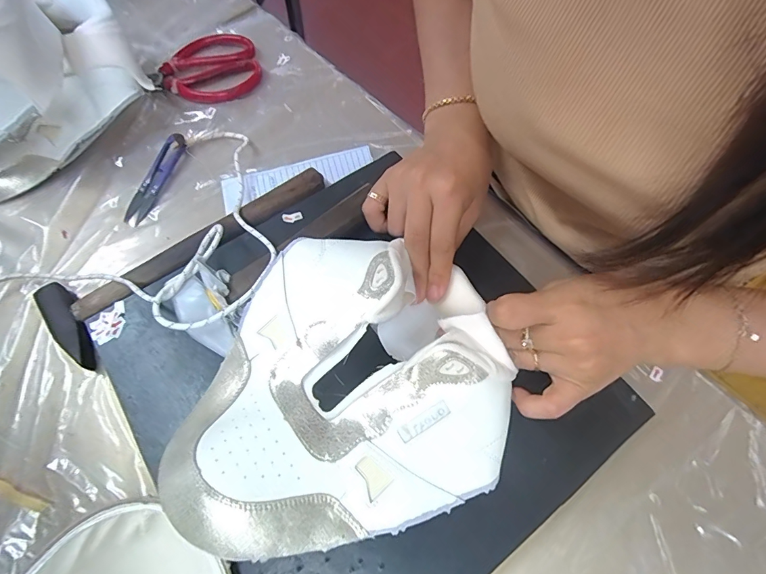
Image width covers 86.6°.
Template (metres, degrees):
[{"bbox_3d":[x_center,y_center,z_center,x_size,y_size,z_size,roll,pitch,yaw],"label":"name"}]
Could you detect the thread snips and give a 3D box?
[{"bbox_3d":[-0.220,-0.107,0.393,0.020,0.011,0.101,15,66,6],"label":"thread snips"}]

